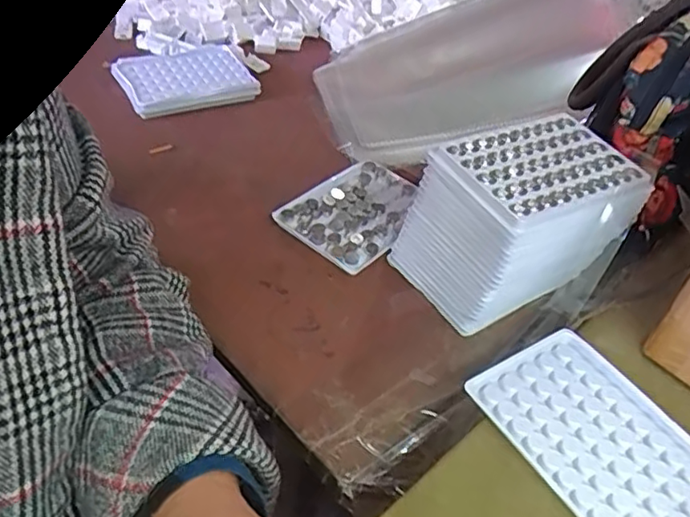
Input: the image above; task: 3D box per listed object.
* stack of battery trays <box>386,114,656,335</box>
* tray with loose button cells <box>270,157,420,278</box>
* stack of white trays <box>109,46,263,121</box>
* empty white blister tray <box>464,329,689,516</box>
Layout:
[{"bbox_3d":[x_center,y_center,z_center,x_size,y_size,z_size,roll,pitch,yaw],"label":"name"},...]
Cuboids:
[{"bbox_3d":[0.122,-0.026,0.446,0.126,0.115,0.106,-21,50,-27],"label":"stack of battery trays"},{"bbox_3d":[0.013,-0.037,0.525,0.091,0.017,0.120,35,49,26],"label":"tray with loose button cells"},{"bbox_3d":[-0.167,-0.187,0.637,0.128,0.021,0.103,-18,49,-26],"label":"stack of white trays"},{"bbox_3d":[0.141,0.100,0.338,0.090,0.009,0.129,-21,50,-28],"label":"empty white blister tray"}]

